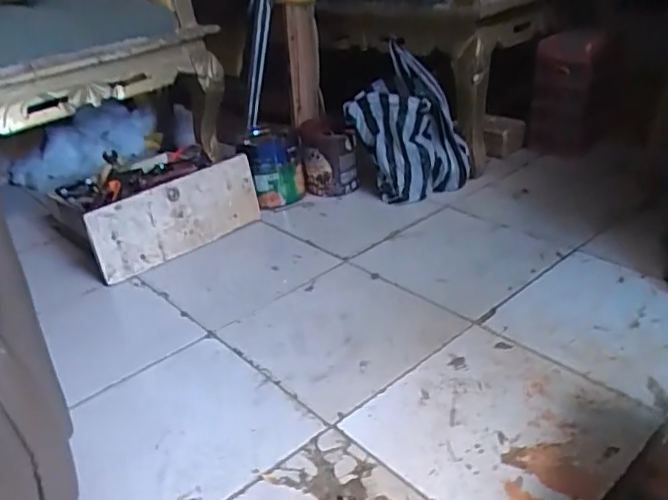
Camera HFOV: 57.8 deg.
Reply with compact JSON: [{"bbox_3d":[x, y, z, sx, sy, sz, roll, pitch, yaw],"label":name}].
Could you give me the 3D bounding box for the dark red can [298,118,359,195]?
[{"bbox_3d":[-0.011,-0.215,1.420,0.125,0.168,0.133,-7,29,0],"label":"dark red can"}]

